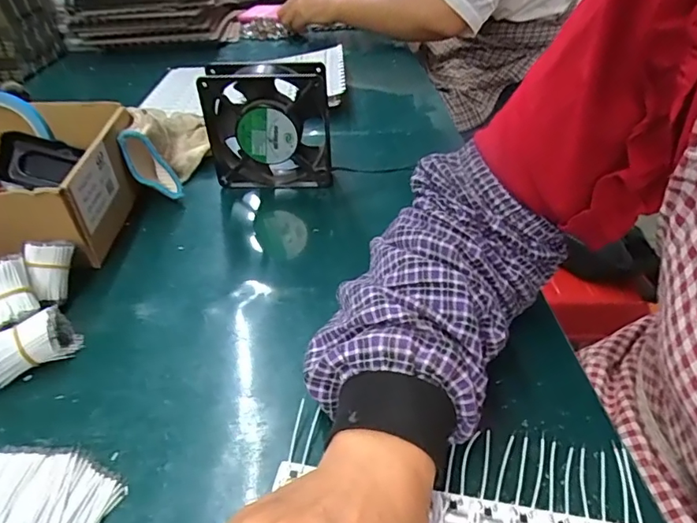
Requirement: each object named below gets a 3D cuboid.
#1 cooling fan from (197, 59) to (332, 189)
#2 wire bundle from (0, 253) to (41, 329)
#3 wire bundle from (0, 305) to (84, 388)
[{"bbox_3d":[-0.080,-0.132,0.503,0.121,0.123,0.039,-2,37,1],"label":"cooling fan"},{"bbox_3d":[-0.247,0.023,0.361,0.031,0.025,0.053,-37,76,9],"label":"wire bundle"},{"bbox_3d":[-0.222,0.059,0.348,0.058,0.031,0.026,-25,42,-27],"label":"wire bundle"}]

